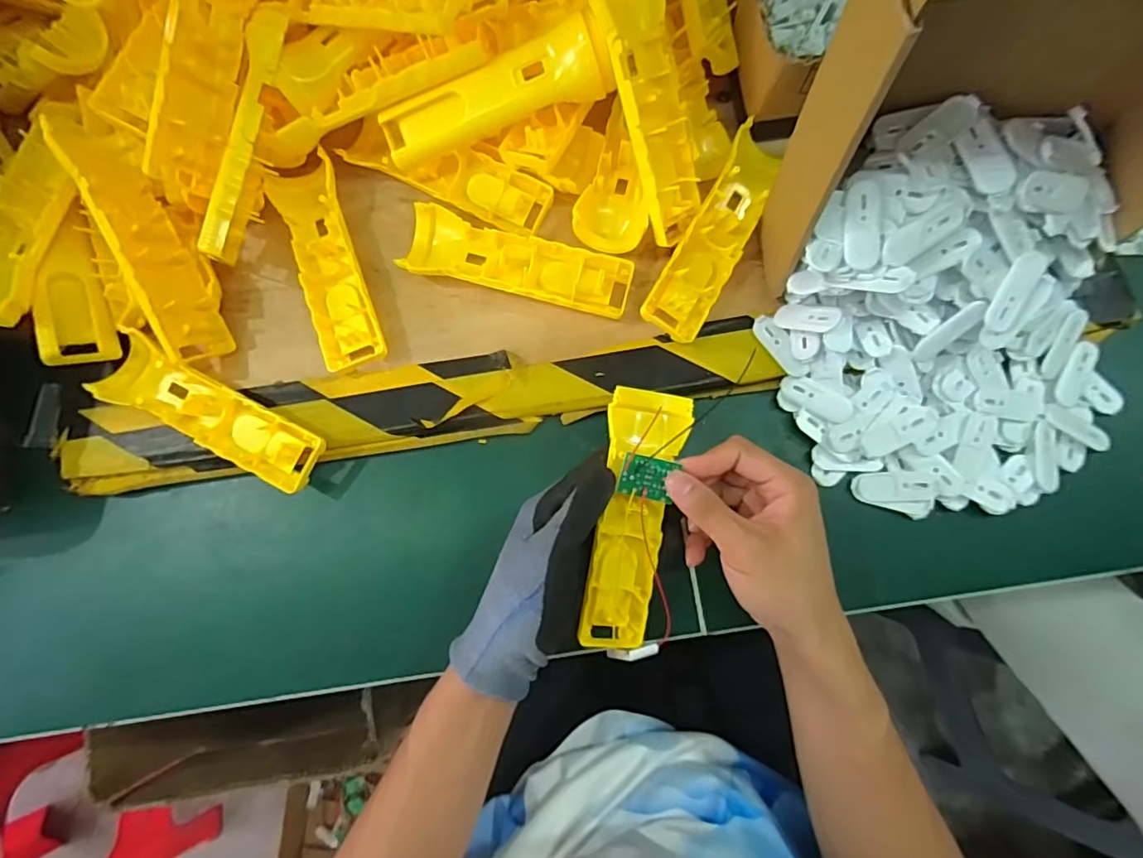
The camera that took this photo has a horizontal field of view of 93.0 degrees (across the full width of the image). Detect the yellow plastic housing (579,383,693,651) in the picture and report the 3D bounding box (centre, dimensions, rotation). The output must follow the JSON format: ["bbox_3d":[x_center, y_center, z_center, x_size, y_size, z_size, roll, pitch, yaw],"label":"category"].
[{"bbox_3d":[0.039,0.059,0.338,0.048,0.026,0.163,8,98,2],"label":"yellow plastic housing"}]

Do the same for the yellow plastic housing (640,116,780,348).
[{"bbox_3d":[0.102,-0.137,0.380,0.040,0.019,0.157,28,87,4],"label":"yellow plastic housing"}]

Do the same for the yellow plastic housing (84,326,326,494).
[{"bbox_3d":[-0.249,-0.010,0.376,0.163,0.026,0.045,28,87,4],"label":"yellow plastic housing"}]

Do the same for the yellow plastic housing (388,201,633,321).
[{"bbox_3d":[-0.038,-0.118,0.383,0.160,0.017,0.050,12,86,3],"label":"yellow plastic housing"}]

